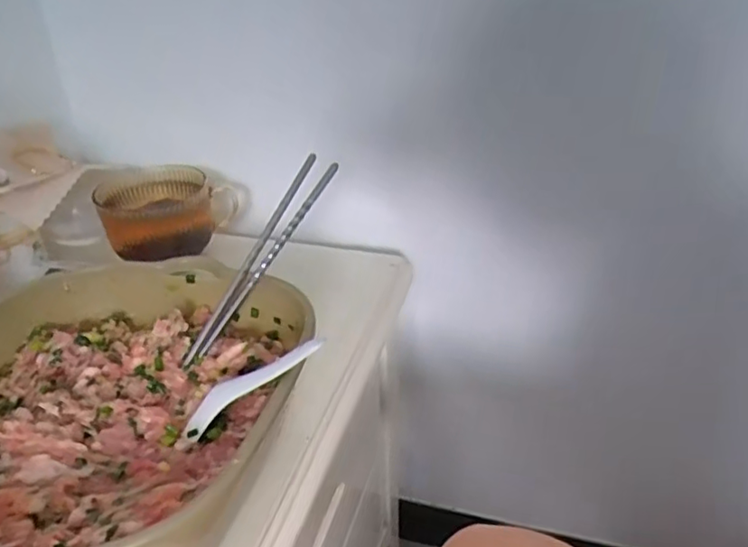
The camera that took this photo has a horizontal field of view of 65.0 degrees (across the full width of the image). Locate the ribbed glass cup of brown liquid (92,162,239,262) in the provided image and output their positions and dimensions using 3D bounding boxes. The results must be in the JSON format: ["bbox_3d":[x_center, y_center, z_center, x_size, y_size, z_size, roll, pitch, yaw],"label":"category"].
[{"bbox_3d":[-0.207,-0.057,0.567,0.131,0.066,0.093,8,32,16],"label":"ribbed glass cup of brown liquid"}]

